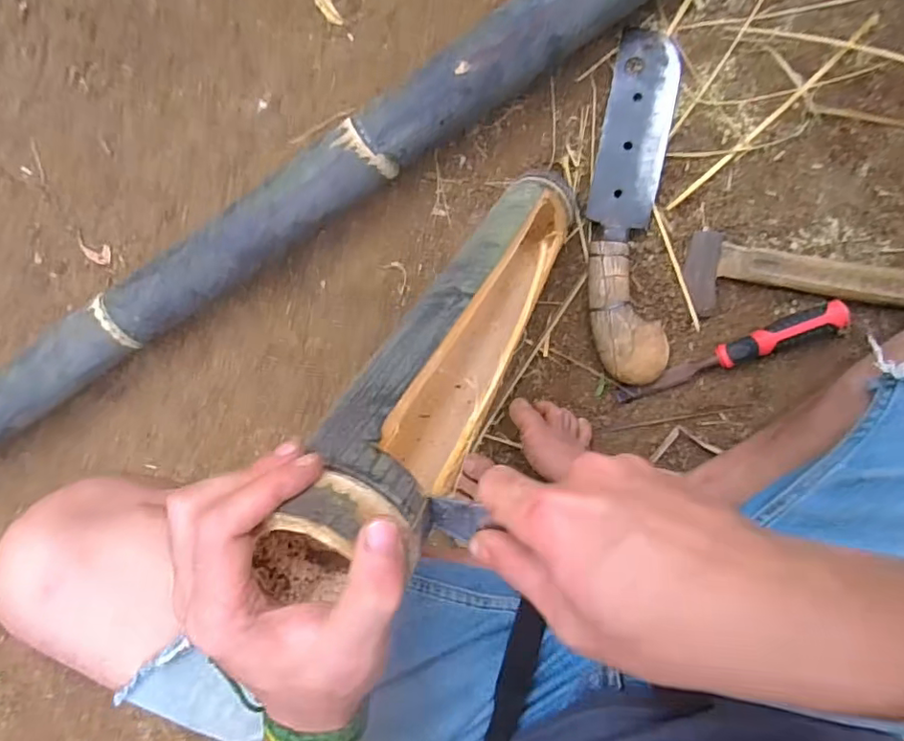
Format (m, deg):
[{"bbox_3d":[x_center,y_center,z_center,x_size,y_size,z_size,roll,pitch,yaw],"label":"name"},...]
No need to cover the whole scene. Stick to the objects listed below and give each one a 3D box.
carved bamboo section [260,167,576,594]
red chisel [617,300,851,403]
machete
[{"bbox_3d":[0.016,-0.034,0.419,0.066,0.450,0.075,20,129,7],"label":"carved bamboo section"},{"bbox_3d":[0.289,-0.014,0.595,0.232,0.029,0.026,-26,89,25],"label":"red chisel"},{"bbox_3d":[0.195,-0.178,0.607,0.083,0.036,0.373,2,93,8],"label":"machete"}]

